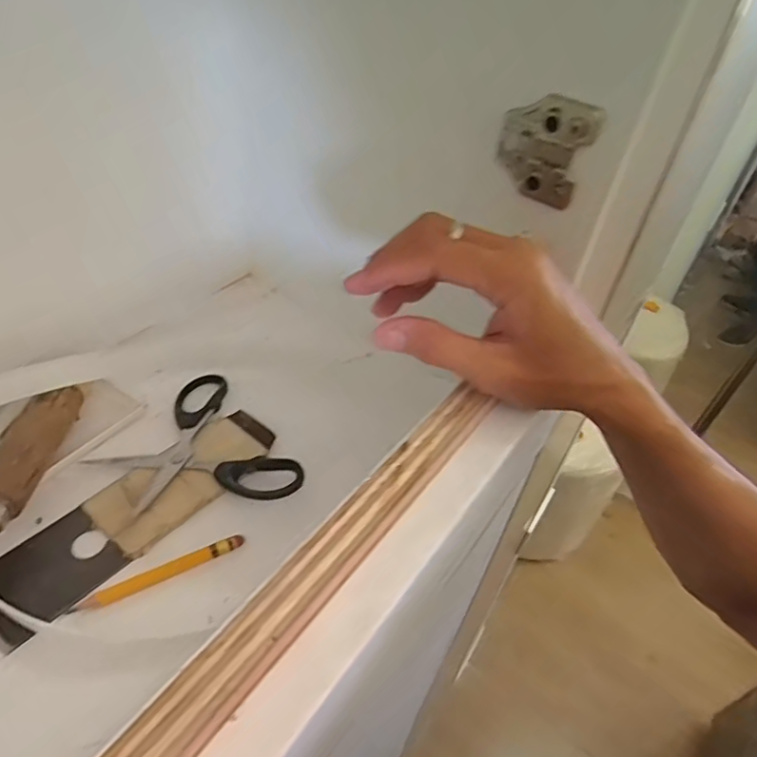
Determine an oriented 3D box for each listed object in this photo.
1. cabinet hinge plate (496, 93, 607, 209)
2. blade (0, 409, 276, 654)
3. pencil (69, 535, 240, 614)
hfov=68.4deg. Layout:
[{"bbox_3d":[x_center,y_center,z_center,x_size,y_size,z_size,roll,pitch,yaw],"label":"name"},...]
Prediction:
[{"bbox_3d":[0.089,-0.123,0.300,0.049,0.052,0.007,30,47,23],"label":"cabinet hinge plate"},{"bbox_3d":[-0.137,0.074,0.326,0.052,0.007,0.176,32,48,25],"label":"blade"},{"bbox_3d":[-0.114,0.103,0.296,0.086,0.004,0.009,-20,49,-27],"label":"pencil"}]

